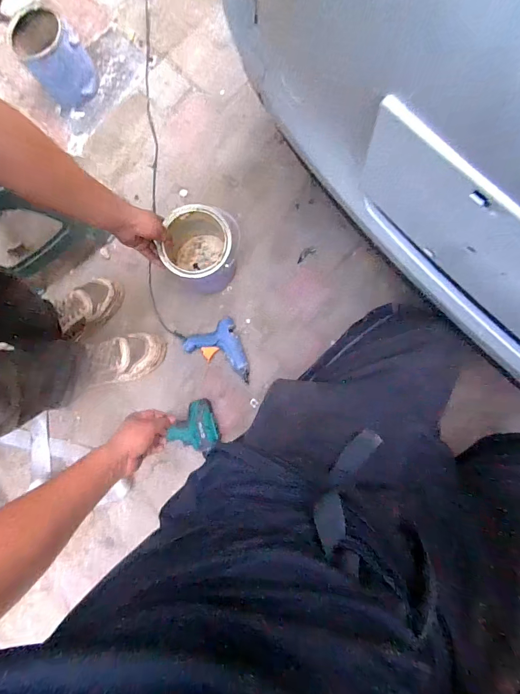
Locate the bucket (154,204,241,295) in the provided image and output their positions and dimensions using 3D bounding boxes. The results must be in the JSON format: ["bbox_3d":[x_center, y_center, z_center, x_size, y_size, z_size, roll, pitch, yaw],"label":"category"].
[{"bbox_3d":[-0.133,-0.228,0.814,0.155,0.173,0.165,-1,84,9],"label":"bucket"}]

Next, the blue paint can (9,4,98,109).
[{"bbox_3d":[-0.534,-0.757,0.909,0.147,0.154,0.144,-1,84,9],"label":"blue paint can"}]

